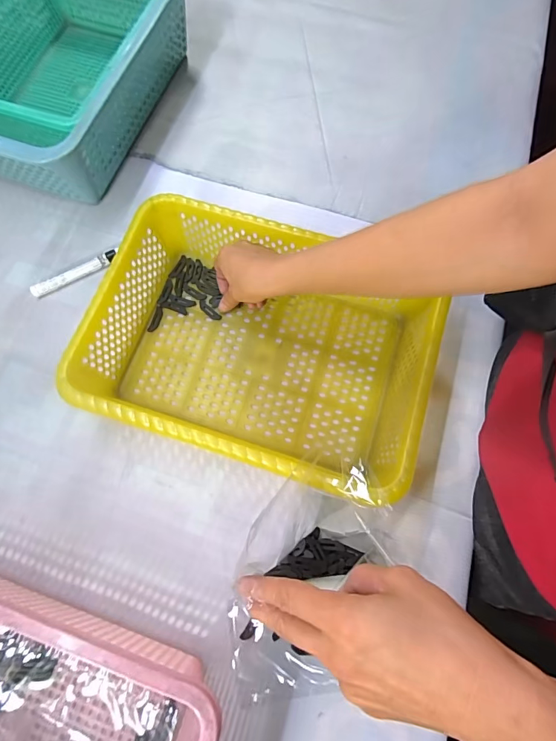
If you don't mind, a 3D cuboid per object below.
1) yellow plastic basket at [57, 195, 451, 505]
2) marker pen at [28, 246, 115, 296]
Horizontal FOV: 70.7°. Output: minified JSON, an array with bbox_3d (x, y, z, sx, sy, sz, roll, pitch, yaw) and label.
[{"bbox_3d":[-0.019,-0.028,0.432,0.341,0.095,0.247,17,74,5],"label":"yellow plastic basket"},{"bbox_3d":[-0.258,-0.124,0.502,0.114,0.013,0.016,-28,75,-8],"label":"marker pen"}]

